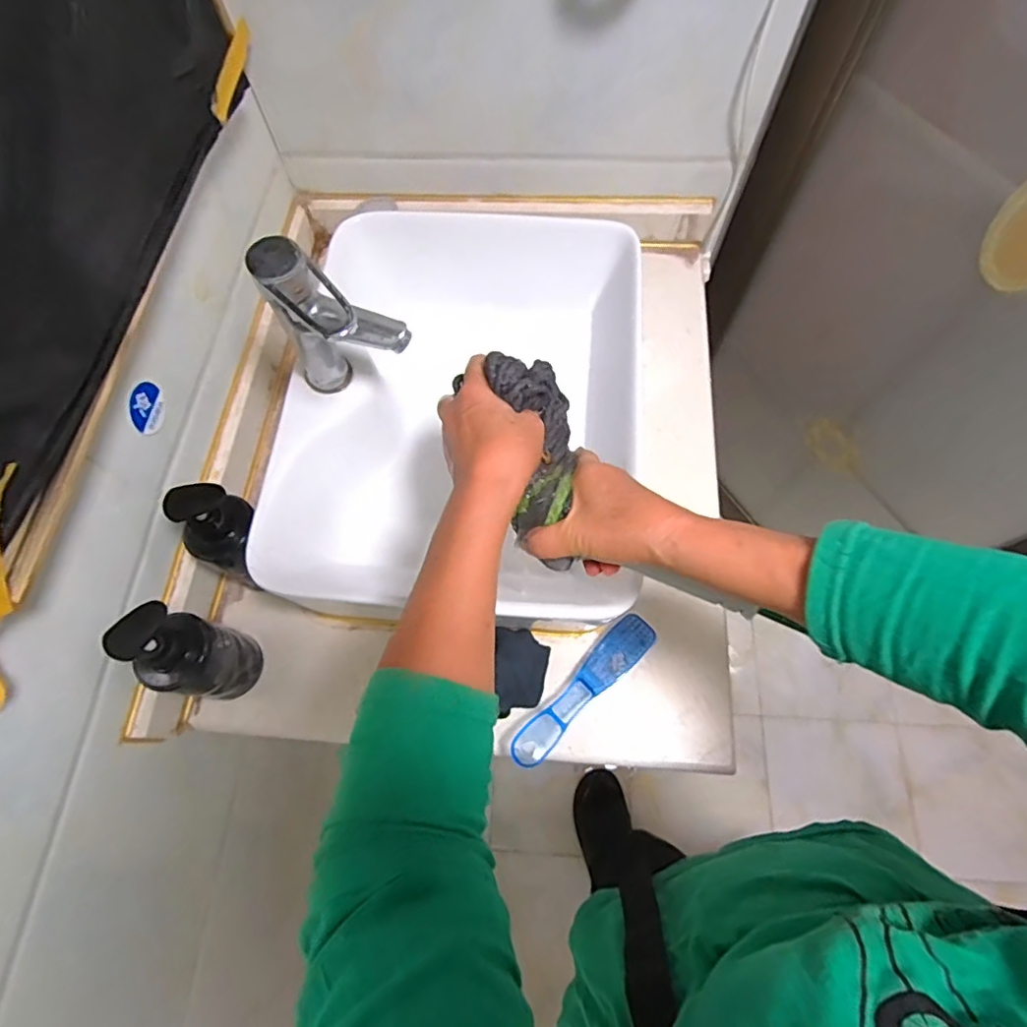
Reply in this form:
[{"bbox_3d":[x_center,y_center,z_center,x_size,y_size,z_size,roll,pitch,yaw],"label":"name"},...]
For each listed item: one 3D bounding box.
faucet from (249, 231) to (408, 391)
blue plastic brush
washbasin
[{"bbox_3d":[-0.151,-0.153,0.510,0.116,0.161,0.052,23,71,10],"label":"faucet"},{"bbox_3d":[0.071,0.179,0.582,0.187,0.032,0.039,-42,74,-14],"label":"blue plastic brush"},{"bbox_3d":[-0.049,-0.123,0.648,0.362,0.143,0.469,4,69,3],"label":"washbasin"}]

